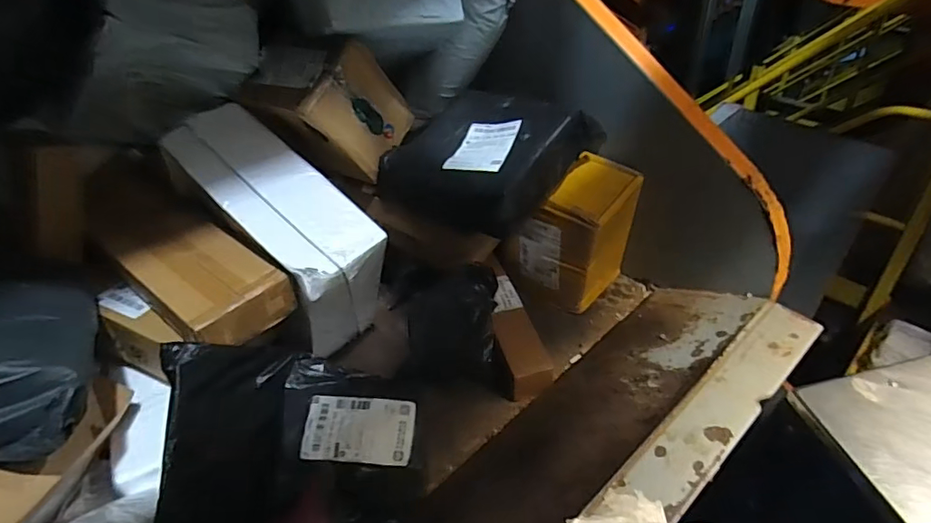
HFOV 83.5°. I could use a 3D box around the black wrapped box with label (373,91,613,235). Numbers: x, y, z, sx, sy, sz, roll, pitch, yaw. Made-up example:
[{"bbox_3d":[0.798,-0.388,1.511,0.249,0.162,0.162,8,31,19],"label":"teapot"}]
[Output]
[{"bbox_3d":[0.032,-0.157,0.764,0.227,0.097,0.241,23,49,29],"label":"black wrapped box with label"}]

